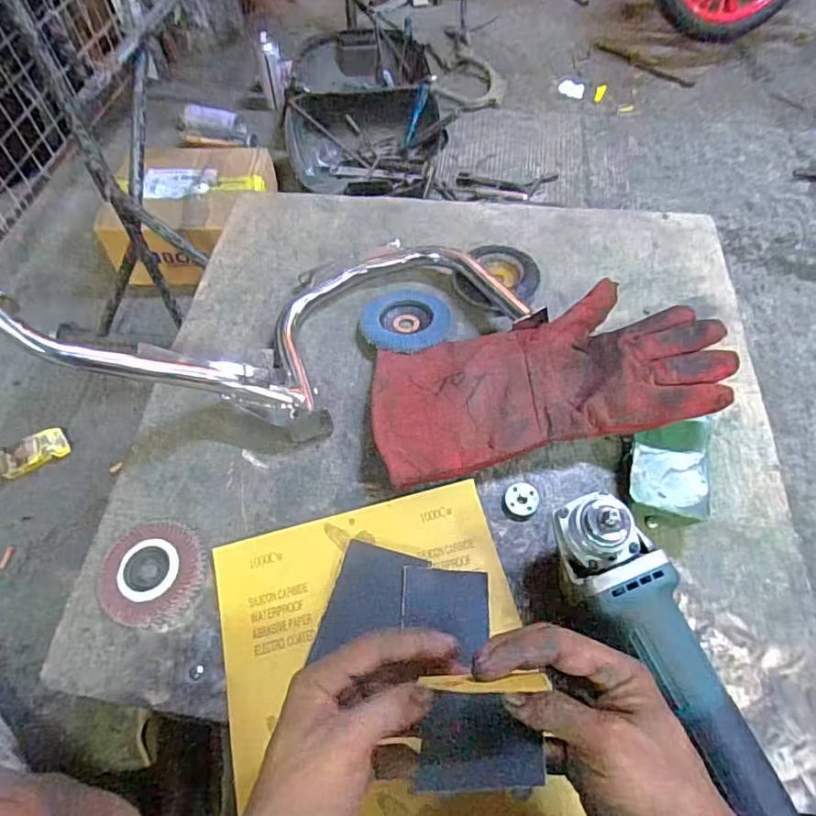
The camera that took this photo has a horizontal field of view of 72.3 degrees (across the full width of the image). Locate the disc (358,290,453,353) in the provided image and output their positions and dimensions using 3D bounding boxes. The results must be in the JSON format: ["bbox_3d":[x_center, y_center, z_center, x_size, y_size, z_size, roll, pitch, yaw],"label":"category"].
[{"bbox_3d":[-0.002,-0.091,0.588,0.091,0.014,0.088,0,58,0],"label":"disc"}]

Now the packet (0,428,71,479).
[{"bbox_3d":[-0.665,0.081,0.994,0.118,0.034,0.061,-24,61,-13],"label":"packet"}]

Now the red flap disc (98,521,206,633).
[{"bbox_3d":[-0.210,0.135,0.459,0.086,0.010,0.081,0,58,0],"label":"red flap disc"}]

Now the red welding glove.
[{"bbox_3d":[0.126,-0.024,0.511,0.311,0.072,0.140,-8,59,-4],"label":"red welding glove"}]

